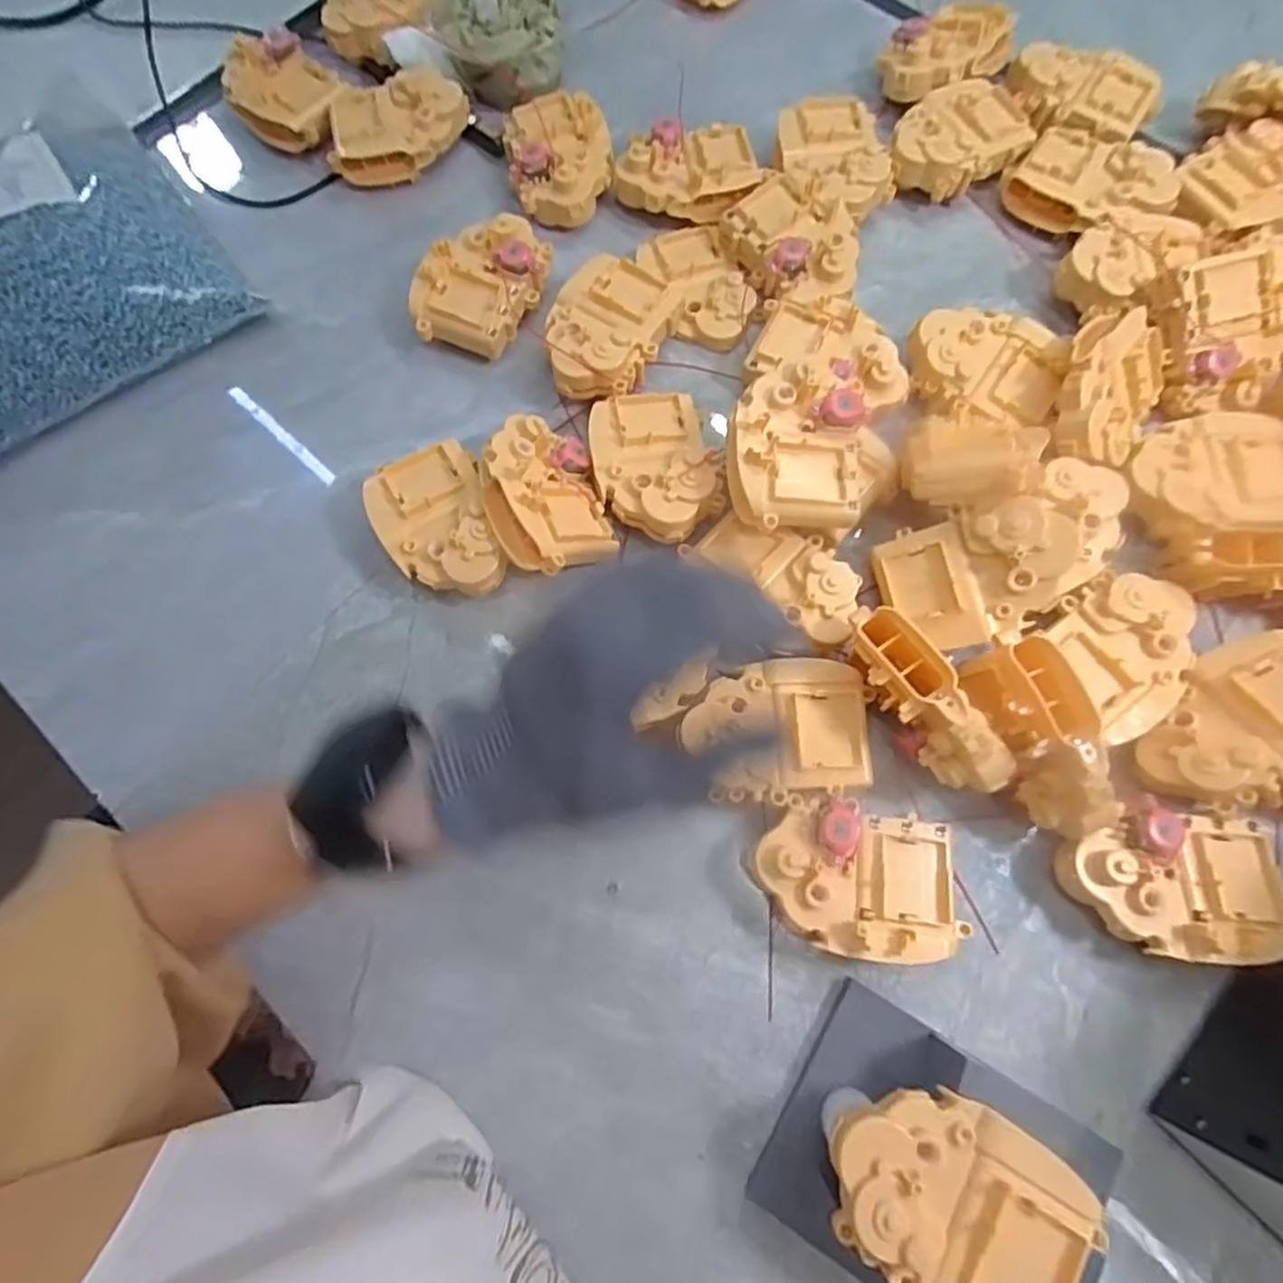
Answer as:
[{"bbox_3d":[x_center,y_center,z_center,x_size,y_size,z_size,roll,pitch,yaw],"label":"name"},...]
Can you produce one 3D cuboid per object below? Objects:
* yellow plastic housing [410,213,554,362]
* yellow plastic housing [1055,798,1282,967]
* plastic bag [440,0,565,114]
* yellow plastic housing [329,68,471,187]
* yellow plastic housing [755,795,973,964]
[{"bbox_3d":[-0.105,-0.236,0.451,0.068,0.039,0.101,26,75,9],"label":"yellow plastic housing"},{"bbox_3d":[0.262,0.119,0.334,0.107,0.040,0.072,11,73,5],"label":"yellow plastic housing"},{"bbox_3d":[-0.102,-0.447,0.502,0.087,0.050,0.087,-10,73,-2],"label":"plastic bag"},{"bbox_3d":[-0.176,-0.375,0.494,0.099,0.037,0.067,-10,73,-2],"label":"yellow plastic housing"},{"bbox_3d":[0.107,0.118,0.340,0.100,0.039,0.074,1,73,2],"label":"yellow plastic housing"}]

